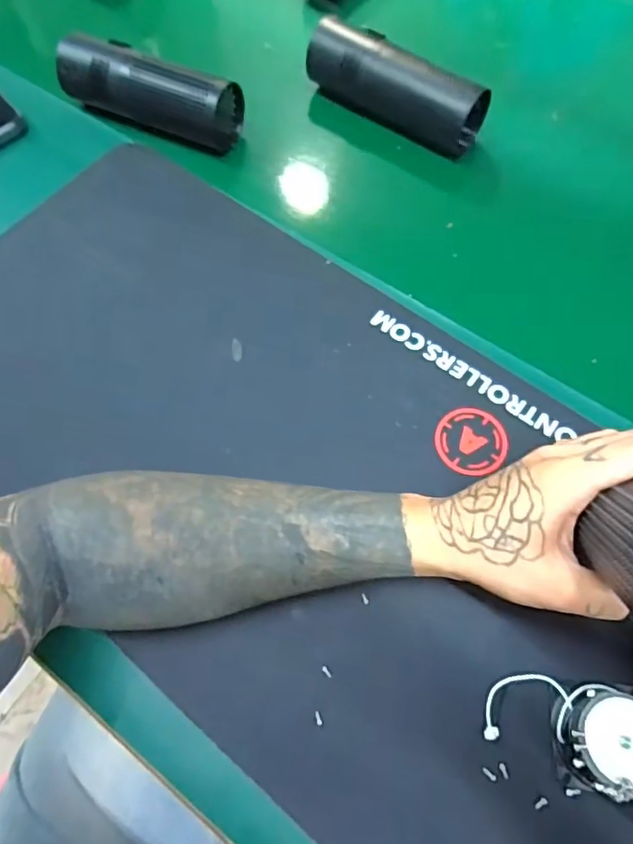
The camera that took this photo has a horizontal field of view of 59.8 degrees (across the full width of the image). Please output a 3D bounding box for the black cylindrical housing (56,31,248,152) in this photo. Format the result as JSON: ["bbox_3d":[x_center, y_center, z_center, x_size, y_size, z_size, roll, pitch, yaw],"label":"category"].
[{"bbox_3d":[-0.156,-0.299,0.508,0.167,0.054,0.061,20,67,12],"label":"black cylindrical housing"}]

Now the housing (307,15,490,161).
[{"bbox_3d":[0.068,-0.301,0.500,0.166,0.057,0.054,32,70,15],"label":"housing"}]

